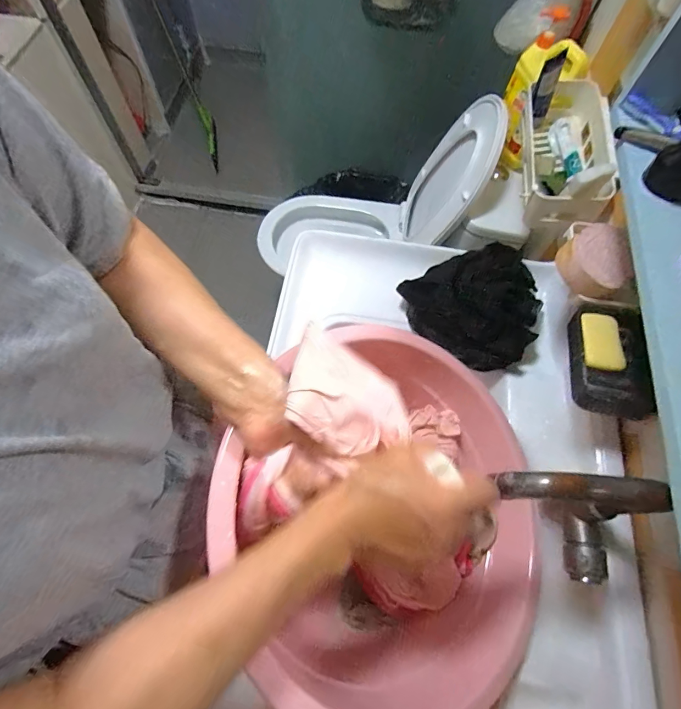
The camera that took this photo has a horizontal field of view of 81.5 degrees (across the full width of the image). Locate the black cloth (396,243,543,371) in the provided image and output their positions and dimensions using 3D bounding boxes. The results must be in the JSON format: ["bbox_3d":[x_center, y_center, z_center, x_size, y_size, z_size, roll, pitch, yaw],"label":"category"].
[{"bbox_3d":[0.210,-0.084,0.628,0.208,0.099,0.171,33,69,12],"label":"black cloth"}]

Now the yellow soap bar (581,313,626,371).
[{"bbox_3d":[0.322,-0.016,0.487,0.043,0.013,0.075,10,66,3],"label":"yellow soap bar"}]

